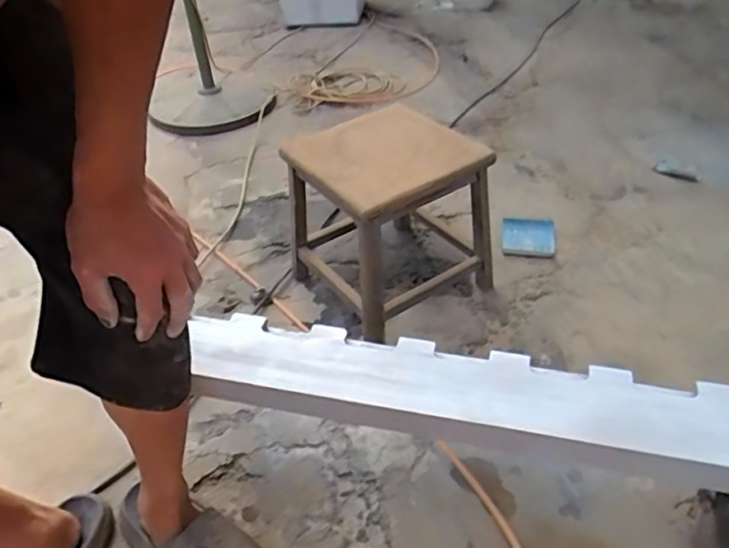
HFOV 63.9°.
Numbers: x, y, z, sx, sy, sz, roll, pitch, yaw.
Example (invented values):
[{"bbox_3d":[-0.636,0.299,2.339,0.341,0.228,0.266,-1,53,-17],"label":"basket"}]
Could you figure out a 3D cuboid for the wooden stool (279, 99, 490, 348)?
[{"bbox_3d":[0.042,-0.106,1.119,0.287,0.297,0.307,-25,44,-25],"label":"wooden stool"}]

